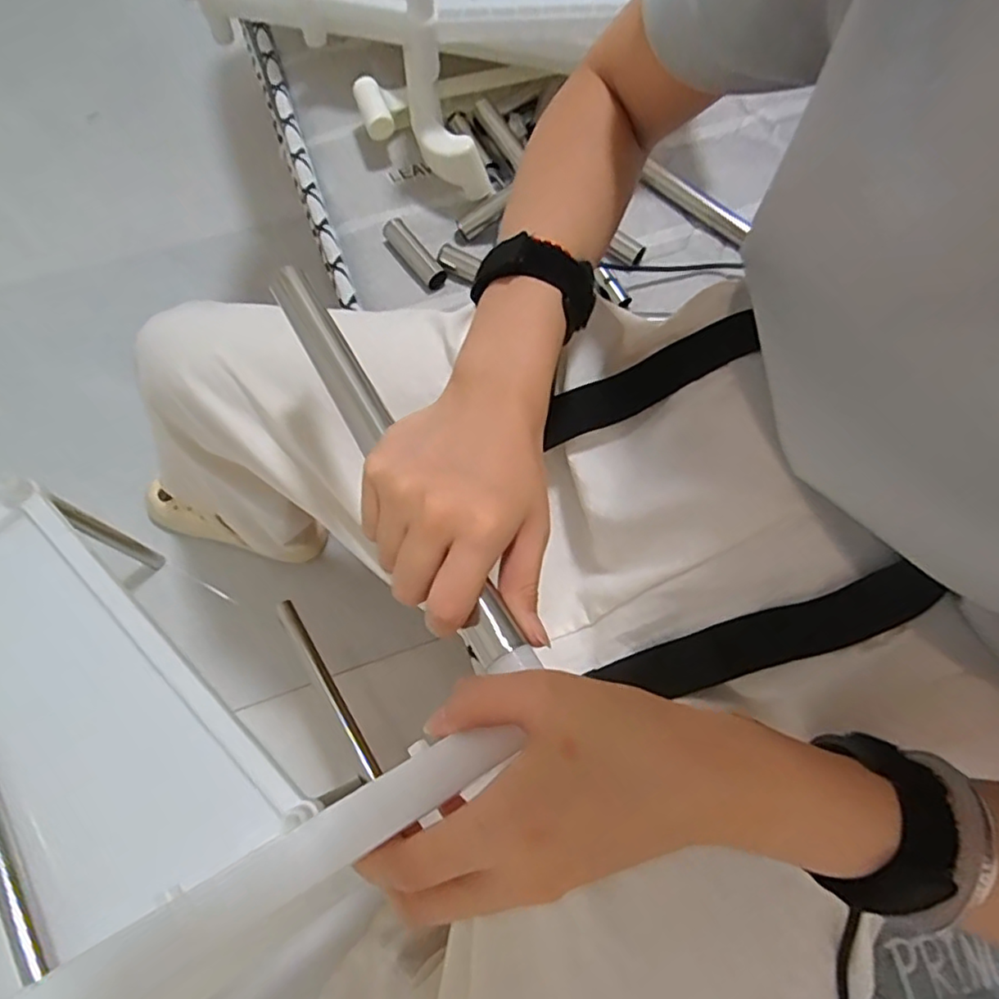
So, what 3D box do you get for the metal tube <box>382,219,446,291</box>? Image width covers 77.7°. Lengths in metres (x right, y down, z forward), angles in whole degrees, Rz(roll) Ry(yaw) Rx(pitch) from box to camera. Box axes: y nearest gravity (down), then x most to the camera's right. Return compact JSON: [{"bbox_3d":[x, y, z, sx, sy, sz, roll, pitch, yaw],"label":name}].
[{"bbox_3d":[-0.079,-0.228,0.573,0.020,0.020,0.074,-36,75,-15],"label":"metal tube"}]

